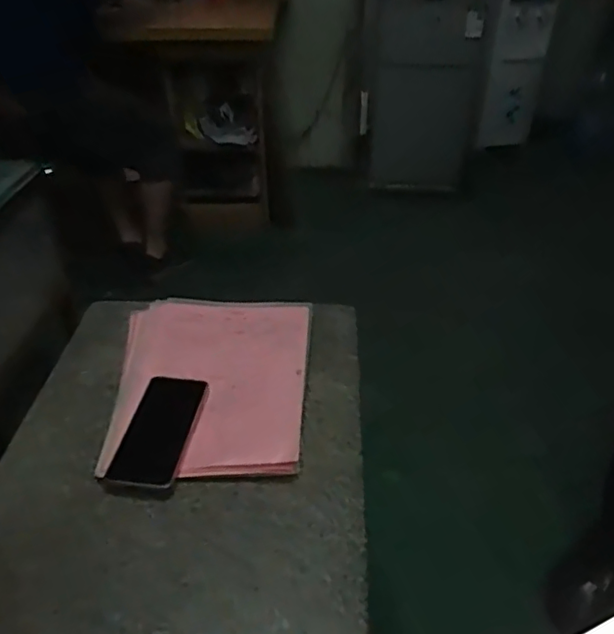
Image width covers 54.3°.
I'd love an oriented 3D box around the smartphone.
[{"bbox_3d":[-0.178,0.137,0.723,0.080,0.015,0.161,5,37,6],"label":"smartphone"}]

